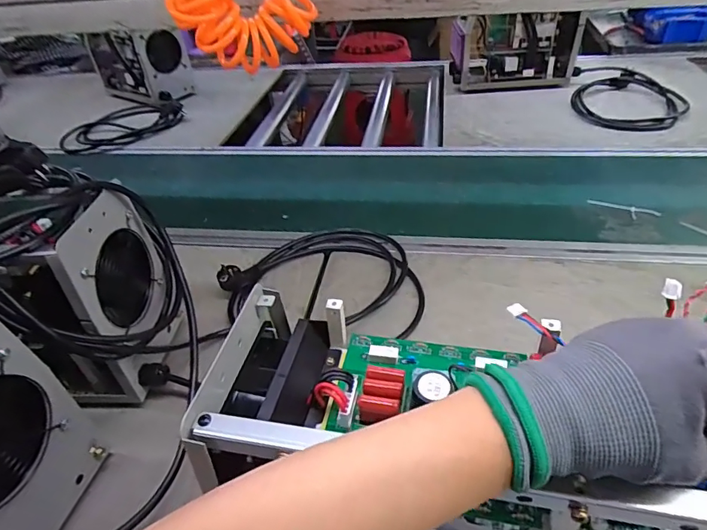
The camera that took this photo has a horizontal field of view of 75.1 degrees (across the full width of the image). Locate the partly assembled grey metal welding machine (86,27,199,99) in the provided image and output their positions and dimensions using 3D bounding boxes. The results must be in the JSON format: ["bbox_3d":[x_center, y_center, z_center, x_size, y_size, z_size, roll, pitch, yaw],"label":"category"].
[{"bbox_3d":[-0.633,-0.604,1.355,0.344,0.204,0.150,24,48,31],"label":"partly assembled grey metal welding machine"}]

